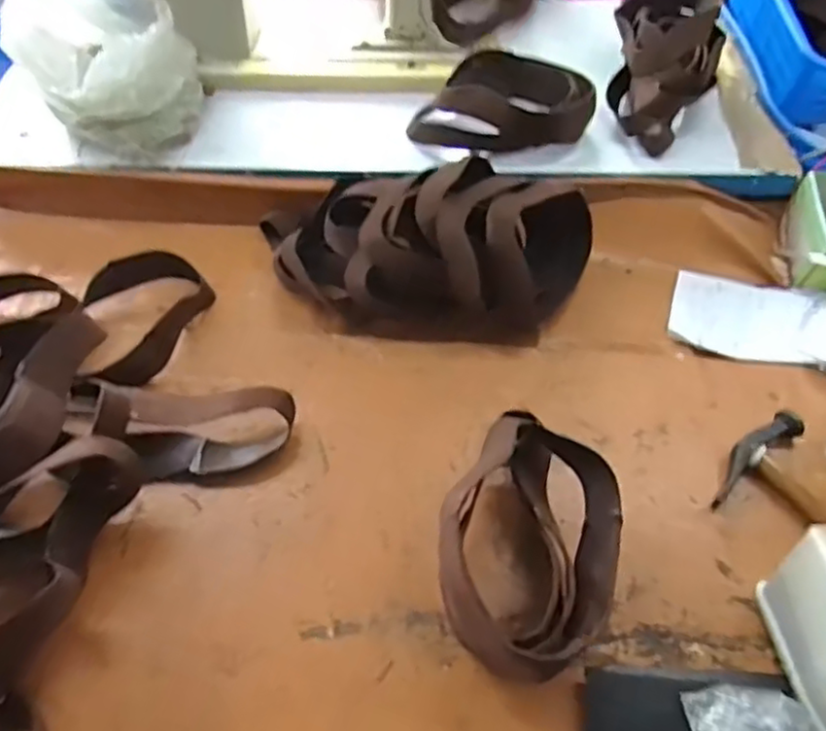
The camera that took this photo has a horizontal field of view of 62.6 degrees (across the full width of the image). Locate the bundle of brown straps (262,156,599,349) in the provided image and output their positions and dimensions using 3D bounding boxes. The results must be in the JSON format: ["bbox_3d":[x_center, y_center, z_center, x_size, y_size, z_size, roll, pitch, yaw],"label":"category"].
[{"bbox_3d":[0.016,-0.159,0.871,0.439,0.162,0.213,2,54,0],"label":"bundle of brown straps"}]

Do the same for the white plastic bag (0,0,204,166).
[{"bbox_3d":[-0.430,-0.433,0.956,0.221,0.163,0.255,-22,57,-16],"label":"white plastic bag"}]

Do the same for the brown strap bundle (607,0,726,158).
[{"bbox_3d":[0.376,-0.467,1.004,0.149,0.084,0.315,14,73,9],"label":"brown strap bundle"}]

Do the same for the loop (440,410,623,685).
[{"bbox_3d":[0.113,0.167,0.646,0.165,0.120,0.250,20,56,13],"label":"loop"}]

